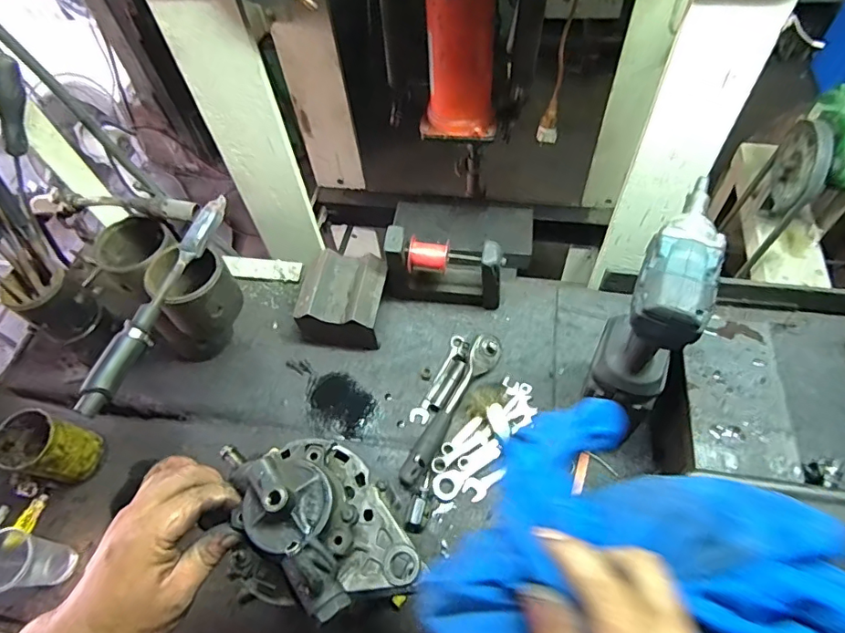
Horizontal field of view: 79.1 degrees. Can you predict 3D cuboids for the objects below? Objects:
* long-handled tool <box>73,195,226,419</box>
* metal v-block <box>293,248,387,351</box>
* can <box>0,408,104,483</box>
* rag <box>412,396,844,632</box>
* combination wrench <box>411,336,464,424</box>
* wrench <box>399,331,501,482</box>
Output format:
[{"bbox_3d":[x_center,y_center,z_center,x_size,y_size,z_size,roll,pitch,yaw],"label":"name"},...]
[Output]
[{"bbox_3d":[-0.290,-0.022,0.566,0.025,0.036,0.275,13,59,13],"label":"long-handled tool"},{"bbox_3d":[-0.120,-0.022,0.781,0.125,0.099,0.121,6,58,8],"label":"metal v-block"},{"bbox_3d":[-0.490,0.176,0.680,0.080,0.108,0.074,-2,57,3],"label":"can"},{"bbox_3d":[0.173,0.168,0.291,0.294,0.078,0.191,27,63,20],"label":"rag"},{"bbox_3d":[0.025,0.089,0.750,0.024,0.013,0.148,22,61,17],"label":"combination wrench"},{"bbox_3d":[0.042,0.125,0.711,0.035,0.033,0.236,27,63,20],"label":"wrench"}]

